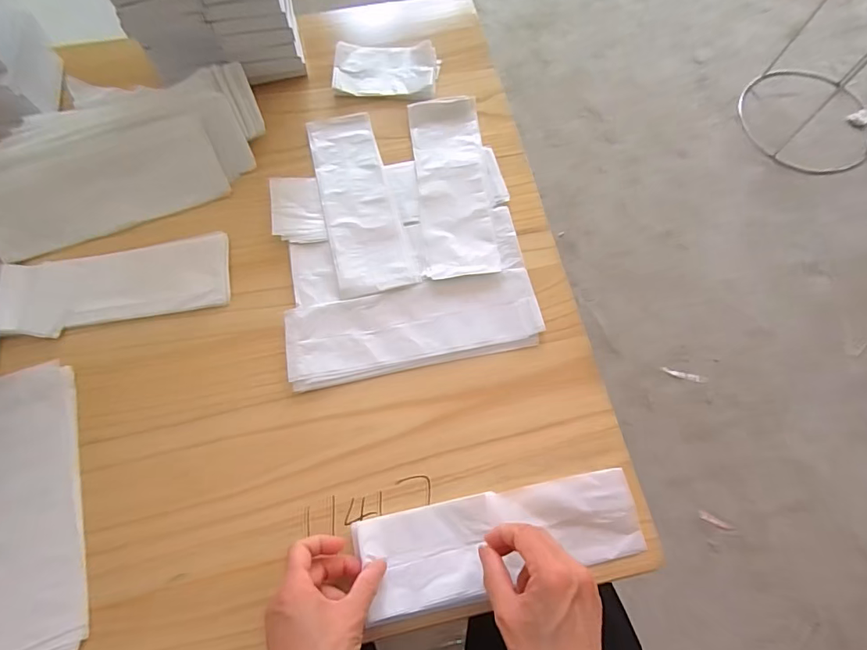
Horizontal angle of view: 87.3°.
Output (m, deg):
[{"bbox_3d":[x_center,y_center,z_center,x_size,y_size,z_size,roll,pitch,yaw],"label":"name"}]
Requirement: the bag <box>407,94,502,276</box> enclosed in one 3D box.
[{"bbox_3d":[0.023,-0.165,0.533,0.083,0.013,0.239,-5,71,-2],"label":"bag"}]

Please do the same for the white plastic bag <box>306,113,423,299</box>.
[{"bbox_3d":[-0.088,-0.149,0.528,0.084,0.004,0.246,-14,72,-5],"label":"white plastic bag"}]

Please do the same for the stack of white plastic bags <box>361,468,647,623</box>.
[{"bbox_3d":[0.061,0.190,0.402,0.245,0.017,0.080,-10,71,-6],"label":"stack of white plastic bags"}]

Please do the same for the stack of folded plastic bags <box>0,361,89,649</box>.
[{"bbox_3d":[-0.368,0.170,0.413,0.086,0.014,0.260,-16,72,-6],"label":"stack of folded plastic bags"}]

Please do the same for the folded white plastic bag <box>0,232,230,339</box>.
[{"bbox_3d":[-0.340,-0.043,0.483,0.226,0.019,0.087,-13,72,-5],"label":"folded white plastic bag"}]

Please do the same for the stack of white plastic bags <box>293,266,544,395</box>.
[{"bbox_3d":[-0.020,0.001,0.473,0.257,0.006,0.087,-11,71,-4],"label":"stack of white plastic bags"}]

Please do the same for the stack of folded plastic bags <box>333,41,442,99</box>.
[{"bbox_3d":[-0.063,-0.330,0.588,0.134,0.019,0.080,7,71,2],"label":"stack of folded plastic bags"}]

